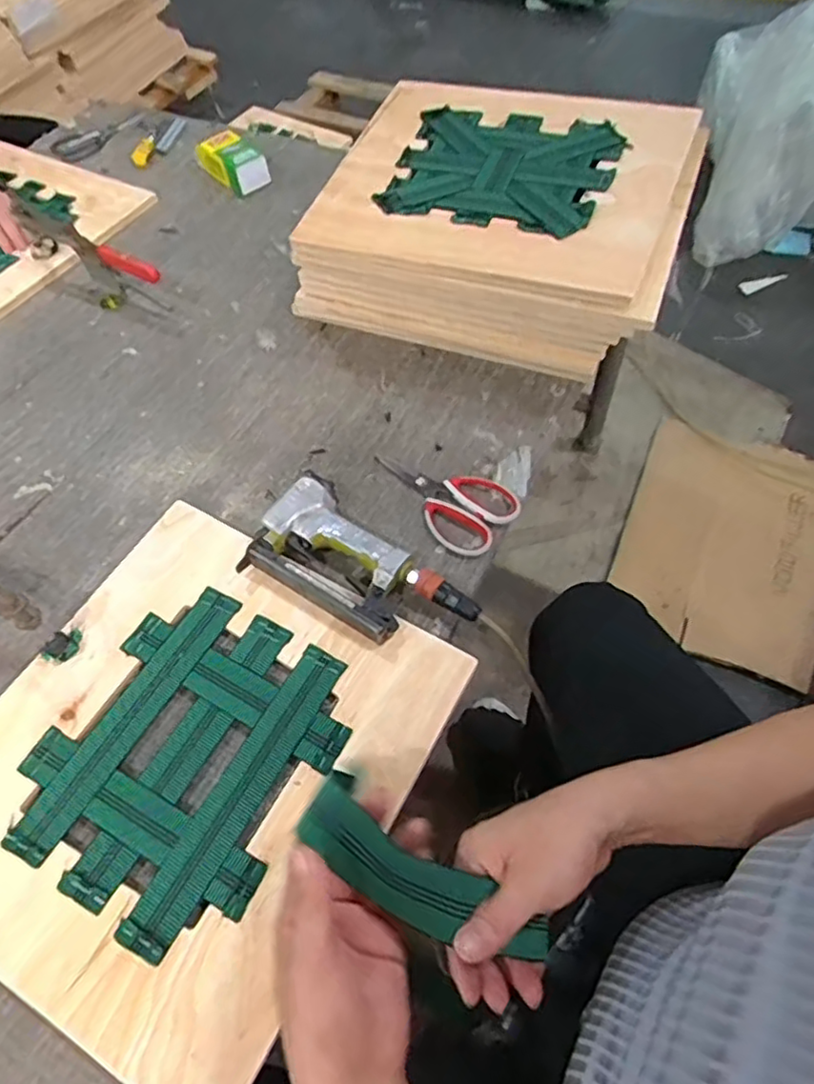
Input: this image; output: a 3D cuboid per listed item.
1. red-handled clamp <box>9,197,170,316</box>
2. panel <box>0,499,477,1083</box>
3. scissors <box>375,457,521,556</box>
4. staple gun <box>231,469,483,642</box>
[{"bbox_3d":[-0.484,-0.430,0.979,0.297,0.097,0.051,32,65,22],"label":"red-handled clamp"},{"bbox_3d":[-0.209,0.198,0.605,0.397,0.017,0.416,25,63,18],"label":"panel"},{"bbox_3d":[0.040,-0.059,0.749,0.177,0.011,0.100,37,67,24],"label":"scissors"},{"bbox_3d":[-0.044,0.028,0.684,0.243,0.042,0.125,27,63,19],"label":"staple gun"}]

